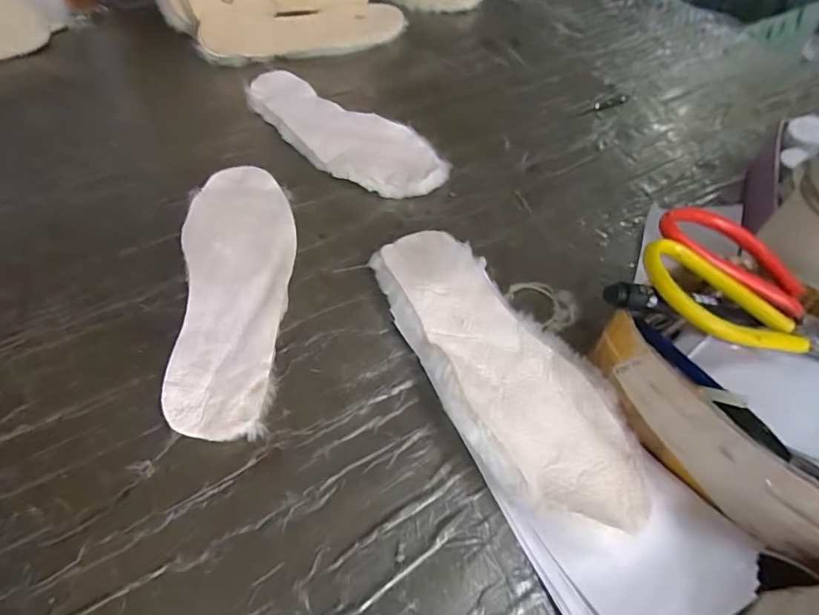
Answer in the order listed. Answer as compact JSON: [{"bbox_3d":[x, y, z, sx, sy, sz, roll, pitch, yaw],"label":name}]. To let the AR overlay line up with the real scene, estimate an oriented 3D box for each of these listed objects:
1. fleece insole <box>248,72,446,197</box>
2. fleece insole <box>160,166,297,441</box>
[{"bbox_3d":[-0.084,-0.193,0.520,0.276,0.029,0.092,34,59,23],"label":"fleece insole"},{"bbox_3d":[-0.144,-0.021,0.386,0.089,0.022,0.269,-5,52,-5],"label":"fleece insole"}]

